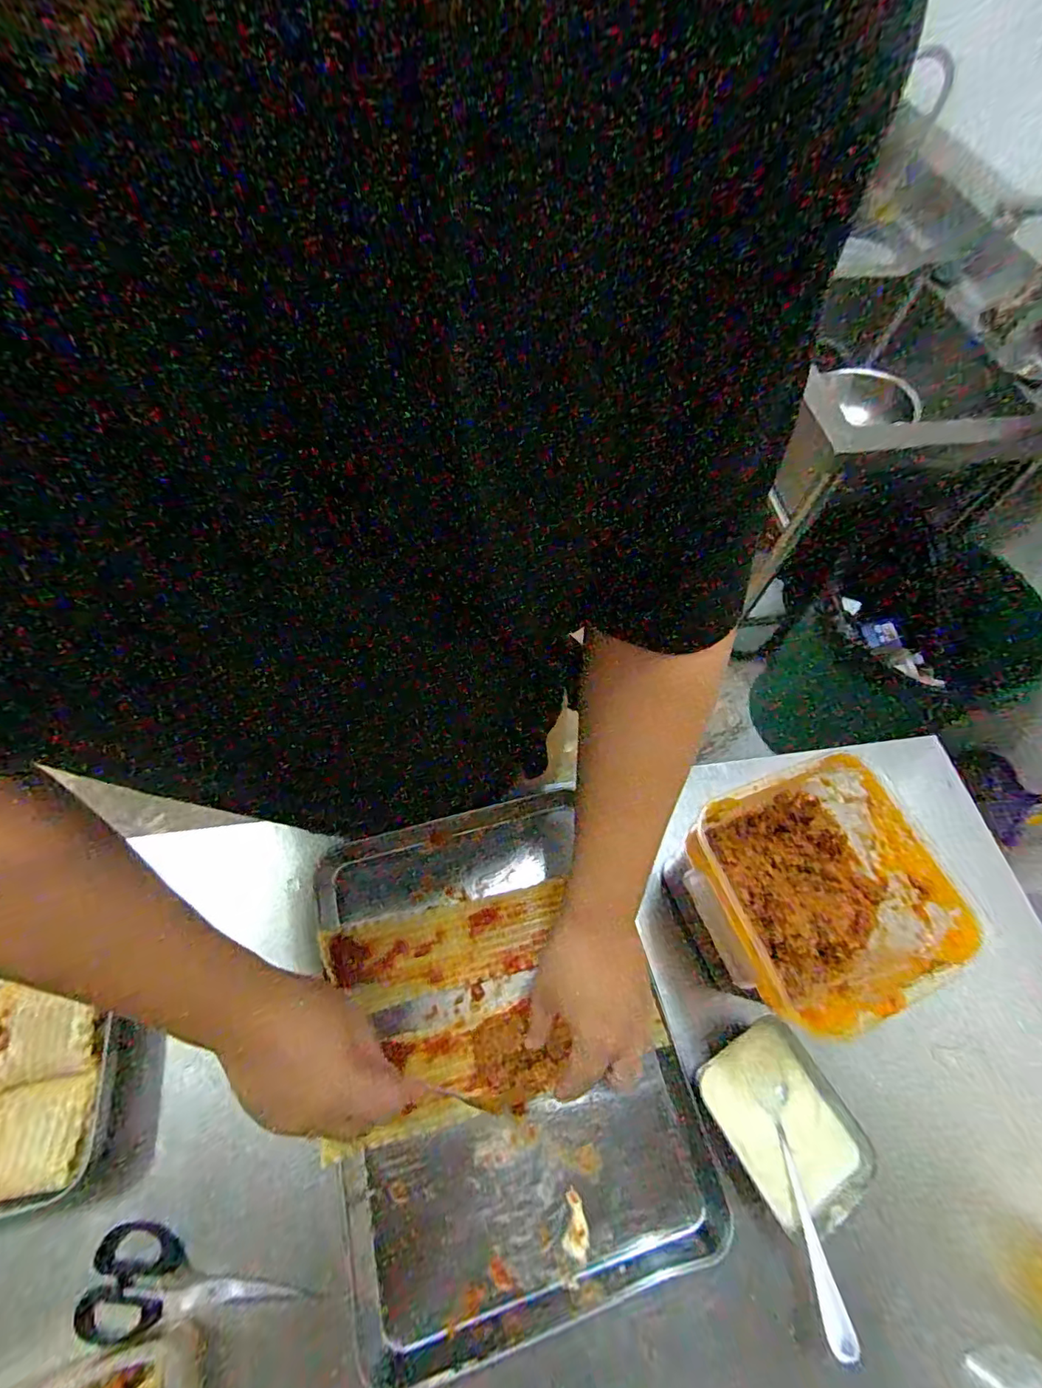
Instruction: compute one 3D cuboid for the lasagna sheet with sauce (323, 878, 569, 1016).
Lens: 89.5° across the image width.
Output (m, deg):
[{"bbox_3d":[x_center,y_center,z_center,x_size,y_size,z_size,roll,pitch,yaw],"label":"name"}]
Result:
[{"bbox_3d":[-0.073,0.254,0.530,0.236,0.023,0.077,-10,64,-8],"label":"lasagna sheet with sauce"}]

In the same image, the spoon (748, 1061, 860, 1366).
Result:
[{"bbox_3d":[0.225,0.400,0.422,0.031,0.034,0.168,-4,64,-5],"label":"spoon"}]

